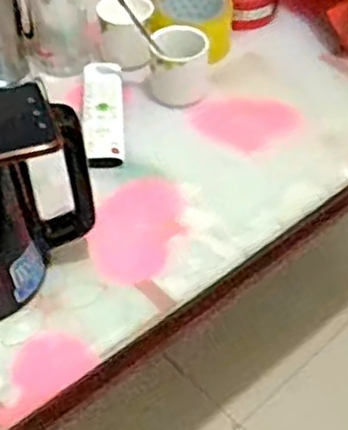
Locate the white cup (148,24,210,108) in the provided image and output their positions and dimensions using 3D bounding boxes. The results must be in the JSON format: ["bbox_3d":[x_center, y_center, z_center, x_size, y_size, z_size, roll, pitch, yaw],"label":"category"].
[{"bbox_3d":[0.005,-0.166,0.802,0.064,0.060,0.069,1,48,-1],"label":"white cup"}]

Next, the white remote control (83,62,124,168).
[{"bbox_3d":[-0.078,-0.116,0.801,0.042,0.016,0.175,0,47,-6],"label":"white remote control"}]

